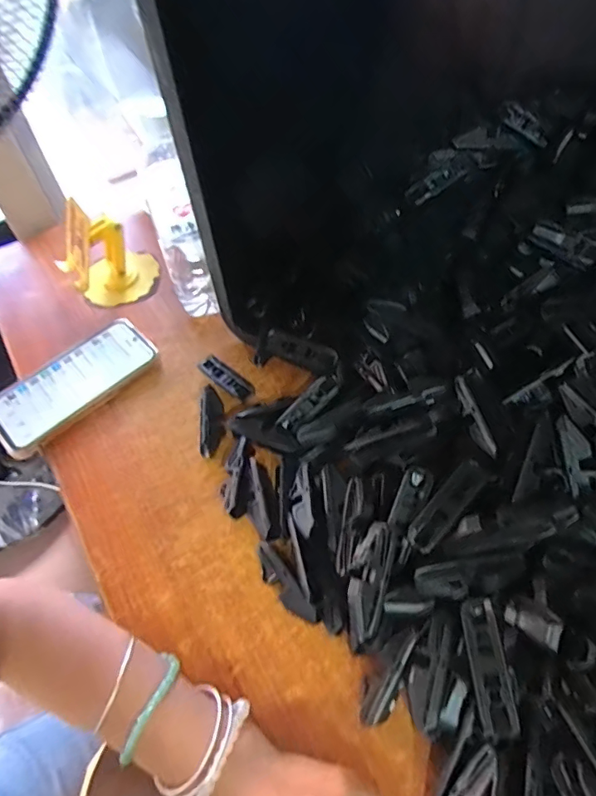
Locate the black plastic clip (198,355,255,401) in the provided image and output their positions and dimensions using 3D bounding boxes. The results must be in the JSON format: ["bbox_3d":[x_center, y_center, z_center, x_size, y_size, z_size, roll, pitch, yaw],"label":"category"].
[{"bbox_3d":[-0.071,-0.019,0.495,0.067,0.013,0.019,35,66,24],"label":"black plastic clip"}]

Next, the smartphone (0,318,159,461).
[{"bbox_3d":[-0.230,-0.015,0.508,0.080,0.016,0.168,39,67,25],"label":"smartphone"}]

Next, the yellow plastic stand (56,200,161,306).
[{"bbox_3d":[-0.220,-0.166,0.564,0.100,0.110,0.085,-27,59,-13],"label":"yellow plastic stand"}]

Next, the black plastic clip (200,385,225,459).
[{"bbox_3d":[-0.083,0.022,0.477,0.023,0.009,0.072,-6,57,1],"label":"black plastic clip"}]

